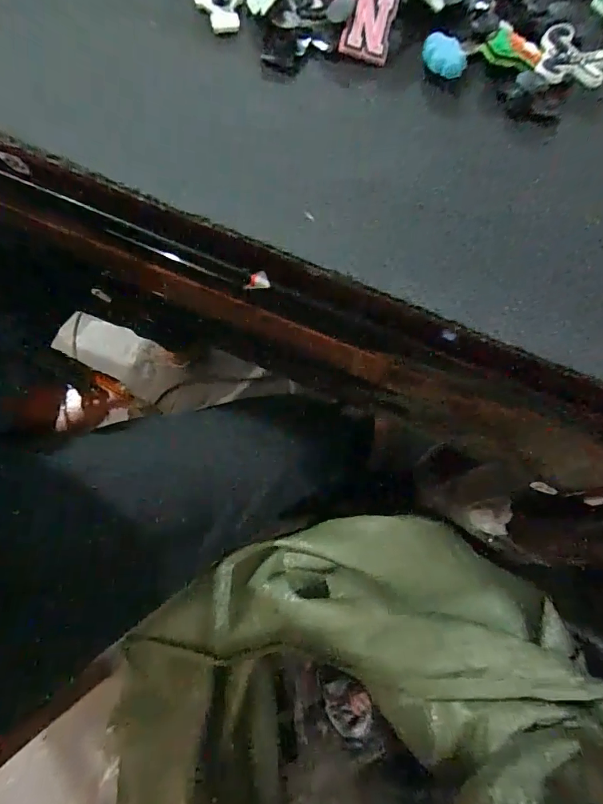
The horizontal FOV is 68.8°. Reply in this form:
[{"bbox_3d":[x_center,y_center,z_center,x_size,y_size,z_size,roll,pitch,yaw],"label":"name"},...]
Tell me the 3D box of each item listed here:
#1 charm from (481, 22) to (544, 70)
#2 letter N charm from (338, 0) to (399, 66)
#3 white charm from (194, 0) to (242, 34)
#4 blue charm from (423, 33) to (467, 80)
[{"bbox_3d":[0.087,-0.144,0.180,0.022,0.005,0.019,35,78,8],"label":"charm"},{"bbox_3d":[0.028,-0.154,0.179,0.020,0.004,0.024,7,109,-18],"label":"letter N charm"},{"bbox_3d":[-0.035,-0.170,0.188,0.021,0.011,0.023,-7,75,-2],"label":"white charm"},{"bbox_3d":[0.058,-0.141,0.179,0.018,0.007,0.016,17,76,4],"label":"blue charm"}]

